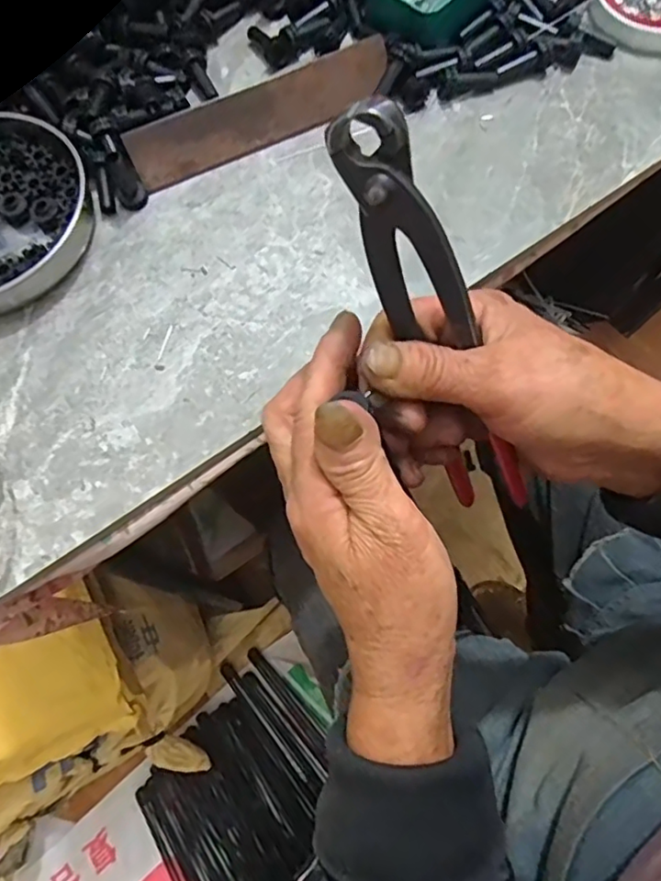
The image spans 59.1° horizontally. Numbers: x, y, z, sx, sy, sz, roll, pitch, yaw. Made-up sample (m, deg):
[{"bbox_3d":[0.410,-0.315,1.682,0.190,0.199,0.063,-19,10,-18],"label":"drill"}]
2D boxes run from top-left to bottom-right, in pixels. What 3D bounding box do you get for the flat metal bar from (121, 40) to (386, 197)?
[{"bbox_3d":[-0.042,-0.210,0.380,0.176,0.009,0.040,-24,108,-5],"label":"flat metal bar"}]

